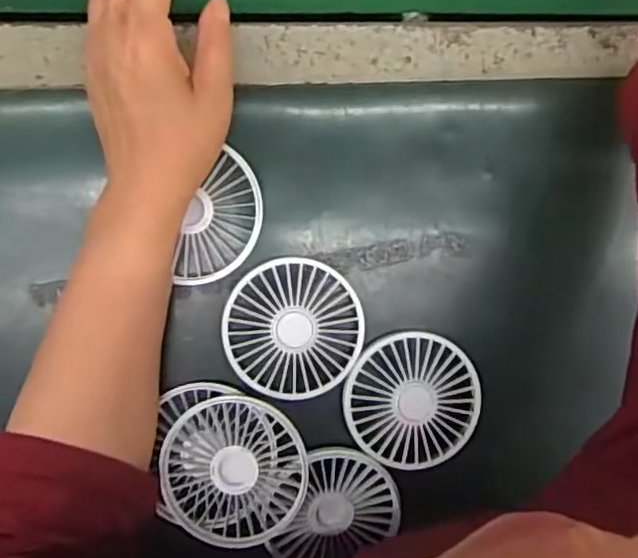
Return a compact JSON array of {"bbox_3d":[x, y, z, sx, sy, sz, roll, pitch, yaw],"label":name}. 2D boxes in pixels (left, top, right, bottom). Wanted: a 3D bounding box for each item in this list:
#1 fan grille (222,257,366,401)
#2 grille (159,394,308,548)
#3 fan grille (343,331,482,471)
[{"bbox_3d":[-0.015,0.031,0.414,0.085,0.004,0.085,0,92,-7],"label":"fan grille"},{"bbox_3d":[-0.051,0.119,0.406,0.084,0.021,0.089,0,92,-7],"label":"grille"},{"bbox_3d":[0.060,0.079,0.431,0.086,0.012,0.086,-2,92,-7],"label":"fan grille"}]

